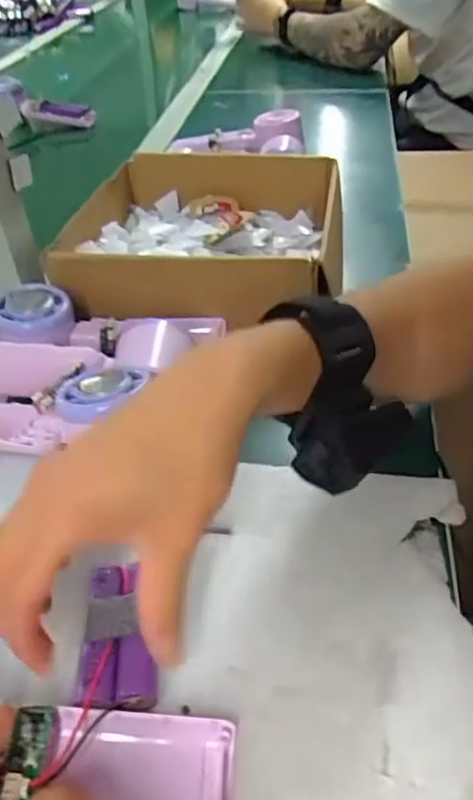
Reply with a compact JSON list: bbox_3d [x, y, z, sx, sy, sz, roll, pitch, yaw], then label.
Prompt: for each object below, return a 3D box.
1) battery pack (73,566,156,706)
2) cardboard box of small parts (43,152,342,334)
[{"bbox_3d":[-0.052,0.107,0.282,0.032,0.018,0.062,-4,41,1],"label":"battery pack"},{"bbox_3d":[-0.030,-0.141,0.545,0.234,0.077,0.229,-2,41,3],"label":"cardboard box of small parts"}]

